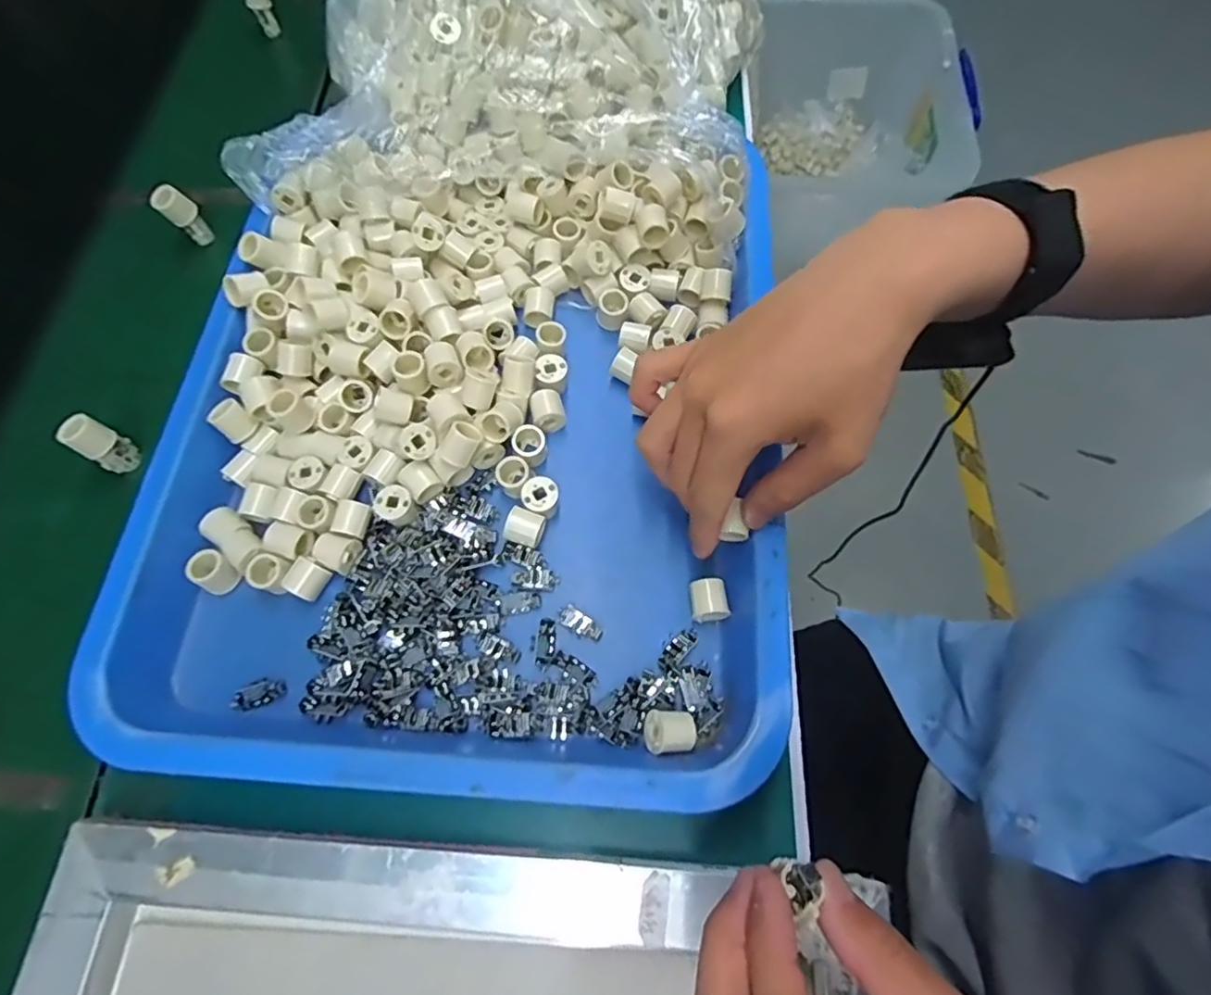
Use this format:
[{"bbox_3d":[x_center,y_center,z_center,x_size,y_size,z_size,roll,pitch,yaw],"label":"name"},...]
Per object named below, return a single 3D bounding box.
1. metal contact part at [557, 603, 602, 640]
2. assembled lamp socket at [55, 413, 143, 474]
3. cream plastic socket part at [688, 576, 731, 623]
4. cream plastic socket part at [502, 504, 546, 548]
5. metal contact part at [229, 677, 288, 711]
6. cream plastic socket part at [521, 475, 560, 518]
[{"bbox_3d":[-0.014,0.067,0.333,0.025,0.005,0.011,31,71,14],"label":"metal contact part"},{"bbox_3d":[-0.299,-0.031,0.370,0.018,0.038,0.021,25,70,12],"label":"assembled lamp socket"},{"bbox_3d":[0.054,0.055,0.331,0.020,0.017,0.021,-4,67,0],"label":"cream plastic socket part"},{"bbox_3d":[-0.045,0.017,0.345,0.019,0.015,0.019,17,68,9],"label":"cream plastic socket part"},{"bbox_3d":[-0.179,0.101,0.322,0.028,0.004,0.014,-17,67,-5],"label":"metal contact part"},{"bbox_3d":[-0.036,0.001,0.352,0.020,0.020,0.020,-1,67,2],"label":"cream plastic socket part"}]

